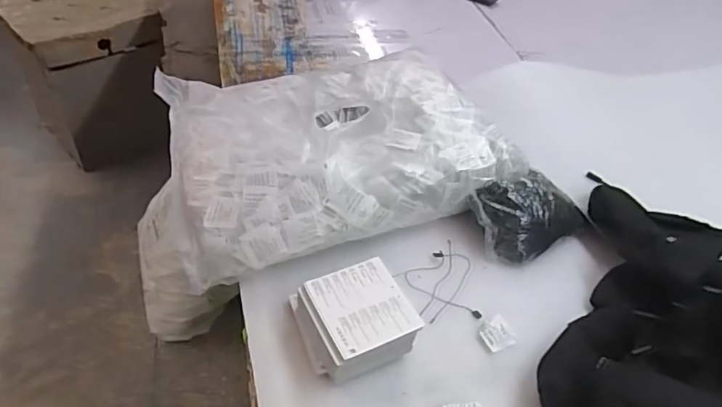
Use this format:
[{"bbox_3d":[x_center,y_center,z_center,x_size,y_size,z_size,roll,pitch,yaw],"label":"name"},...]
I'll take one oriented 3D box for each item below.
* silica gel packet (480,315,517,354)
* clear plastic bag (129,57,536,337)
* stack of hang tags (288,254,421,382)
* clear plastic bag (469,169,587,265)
[{"bbox_3d":[0.152,0.146,0.597,0.037,0.010,0.038,-16,48,-22],"label":"silica gel packet"},{"bbox_3d":[-0.050,-0.078,0.734,0.446,0.100,0.346,-13,47,-19],"label":"clear plastic bag"},{"bbox_3d":[-0.008,0.123,0.570,0.109,0.054,0.116,-15,47,-21],"label":"stack of hang tags"},{"bbox_3d":[0.223,0.011,0.697,0.150,0.063,0.092,-17,48,-23],"label":"clear plastic bag"}]

